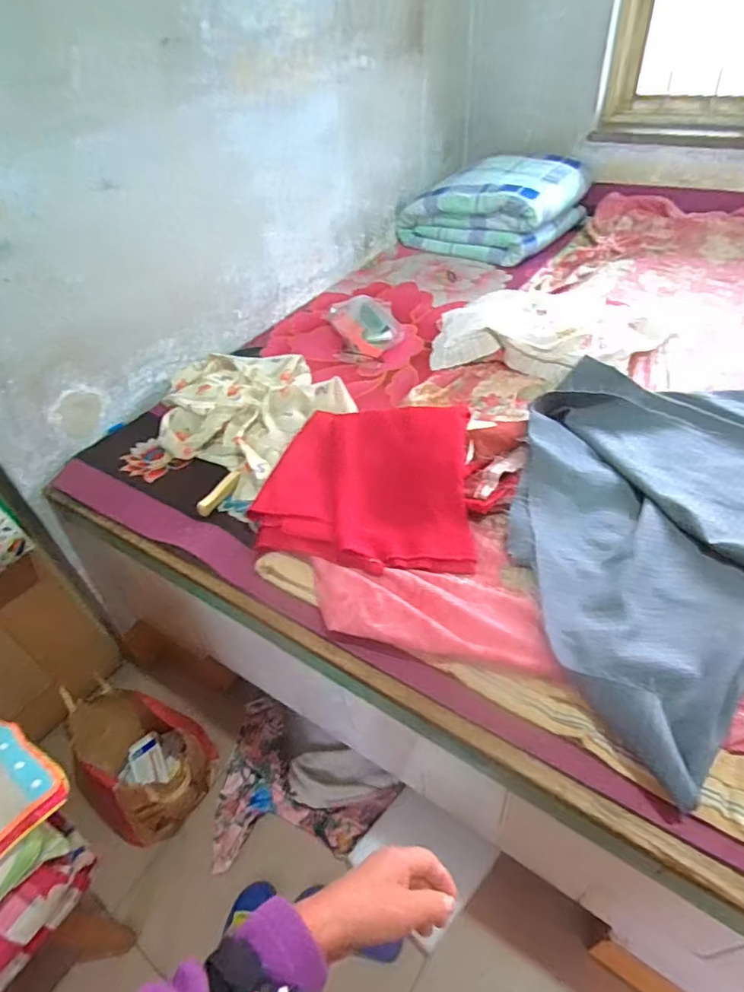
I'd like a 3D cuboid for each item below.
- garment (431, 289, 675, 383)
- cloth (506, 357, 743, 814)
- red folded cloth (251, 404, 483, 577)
[{"bbox_3d":[0.441,-0.415,1.328,0.558,0.075,0.401,7,46,13],"label":"garment"},{"bbox_3d":[0.538,-0.009,0.908,0.702,0.089,0.796,-12,45,-6],"label":"cloth"},{"bbox_3d":[0.000,-0.036,0.970,0.368,0.070,0.380,7,46,13],"label":"red folded cloth"}]

